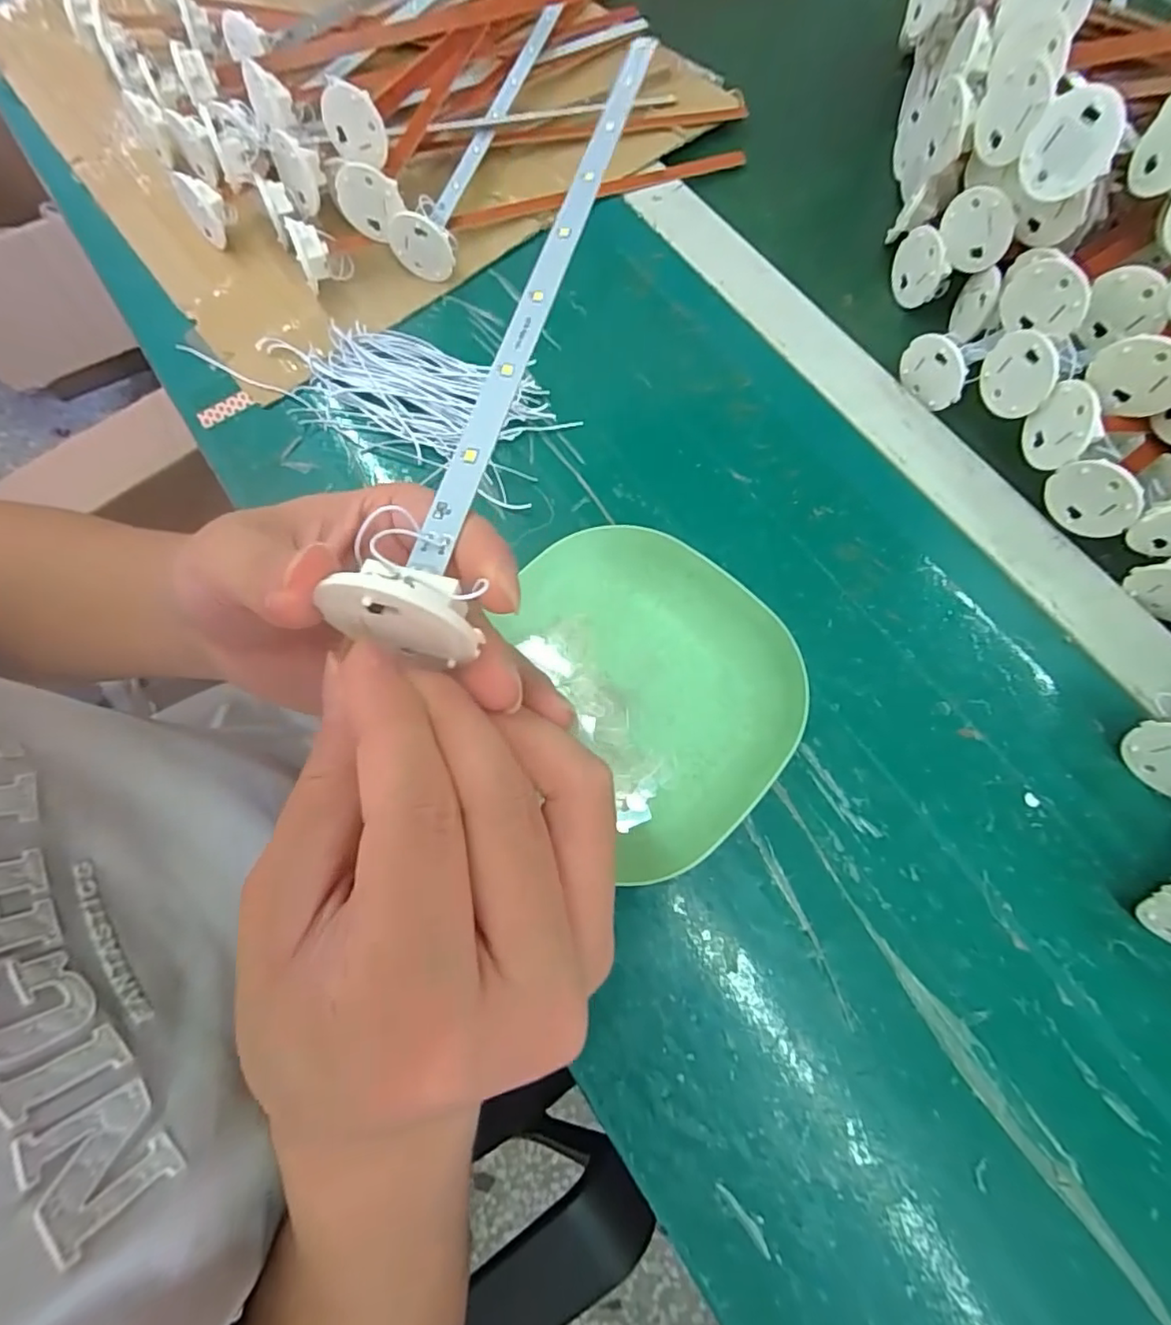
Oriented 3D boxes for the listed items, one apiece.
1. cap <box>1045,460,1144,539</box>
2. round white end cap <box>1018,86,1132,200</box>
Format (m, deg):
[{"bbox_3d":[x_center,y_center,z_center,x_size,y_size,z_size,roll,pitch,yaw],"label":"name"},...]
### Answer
[{"bbox_3d":[0.240,-0.076,0.286,0.004,0.044,0.039,-34,75,-8],"label":"cap"},{"bbox_3d":[0.217,-0.233,0.269,0.005,0.038,0.040,-22,54,-22],"label":"round white end cap"}]

